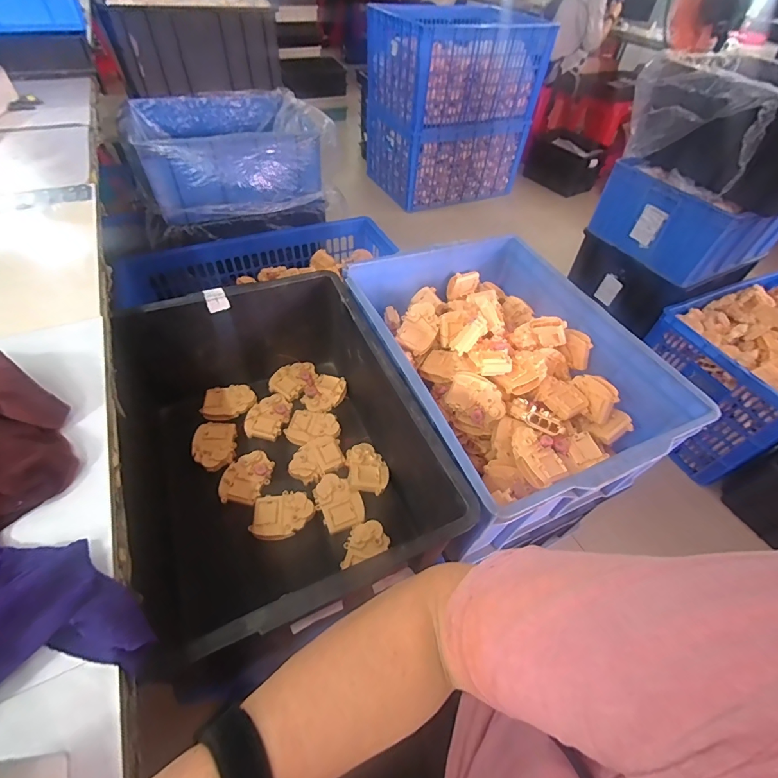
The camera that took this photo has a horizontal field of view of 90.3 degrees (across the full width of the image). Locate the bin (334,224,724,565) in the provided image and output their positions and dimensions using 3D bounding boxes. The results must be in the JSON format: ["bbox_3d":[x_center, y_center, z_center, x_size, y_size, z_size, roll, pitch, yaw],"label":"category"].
[{"bbox_3d":[0.193,-0.027,0.733,0.410,0.222,0.531,-18,54,-18],"label":"bin"}]

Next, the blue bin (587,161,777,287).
[{"bbox_3d":[1.041,-0.581,1.321,0.480,0.246,0.450,-23,56,-22],"label":"blue bin"}]

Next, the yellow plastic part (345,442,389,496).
[{"bbox_3d":[-0.038,0.136,0.681,0.069,0.020,0.099,-6,52,-10],"label":"yellow plastic part"}]

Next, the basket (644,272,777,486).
[{"bbox_3d":[1.276,-0.081,1.353,0.734,0.375,0.480,-20,55,-20],"label":"basket"}]

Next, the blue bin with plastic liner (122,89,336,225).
[{"bbox_3d":[-0.487,-0.765,1.251,0.582,0.193,0.489,-25,57,-23],"label":"blue bin with plastic liner"}]

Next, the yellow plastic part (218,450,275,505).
[{"bbox_3d":[-0.243,0.147,0.659,0.072,0.011,0.095,9,51,2],"label":"yellow plastic part"}]

